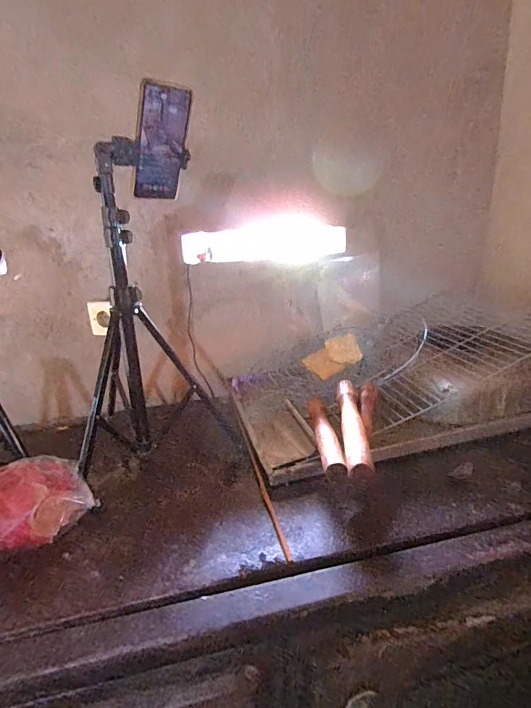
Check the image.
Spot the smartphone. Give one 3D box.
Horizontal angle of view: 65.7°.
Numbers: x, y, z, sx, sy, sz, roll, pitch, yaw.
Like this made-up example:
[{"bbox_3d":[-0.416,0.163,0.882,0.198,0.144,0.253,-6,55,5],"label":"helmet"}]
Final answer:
[{"bbox_3d":[-0.156,-0.314,0.620,0.079,0.162,0.008,-16,51,-34],"label":"smartphone"}]

